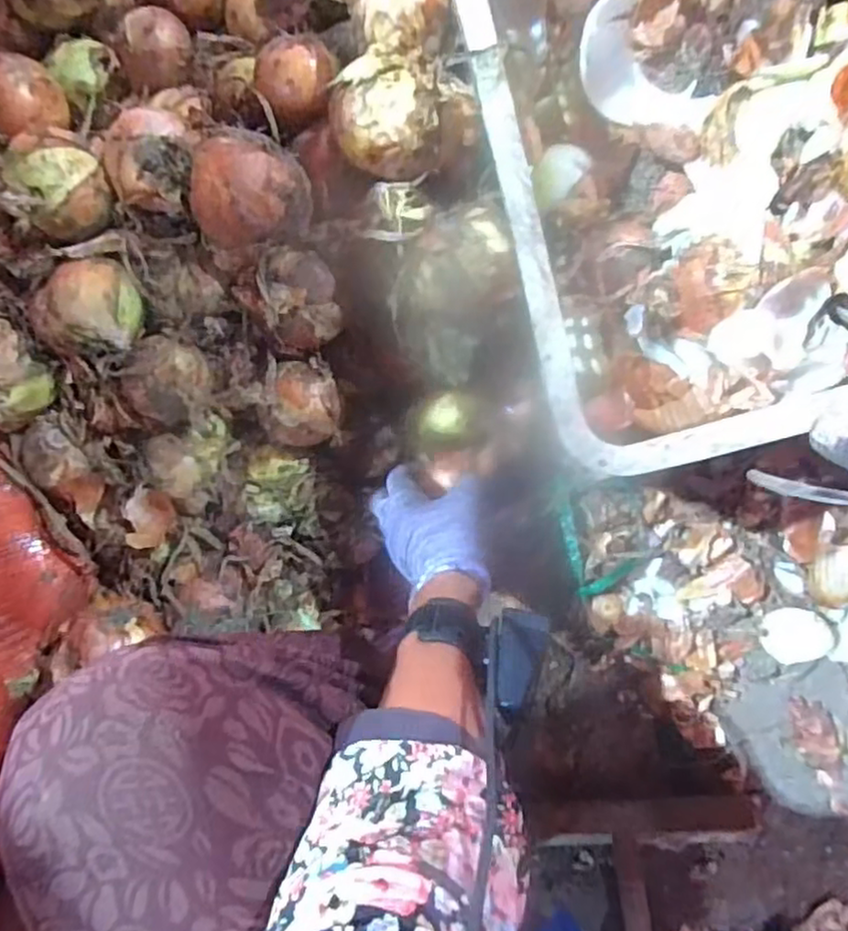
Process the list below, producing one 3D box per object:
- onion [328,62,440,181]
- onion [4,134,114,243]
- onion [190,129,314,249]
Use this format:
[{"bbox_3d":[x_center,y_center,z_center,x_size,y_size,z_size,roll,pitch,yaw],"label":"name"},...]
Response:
[{"bbox_3d":[-0.025,-0.243,0.489,0.073,0.064,0.073,-17,85,6],"label":"onion"},{"bbox_3d":[-0.269,-0.209,0.501,0.053,0.053,0.056,0,87,7],"label":"onion"},{"bbox_3d":[-0.128,-0.203,0.498,0.085,0.062,0.080,2,88,7],"label":"onion"}]

